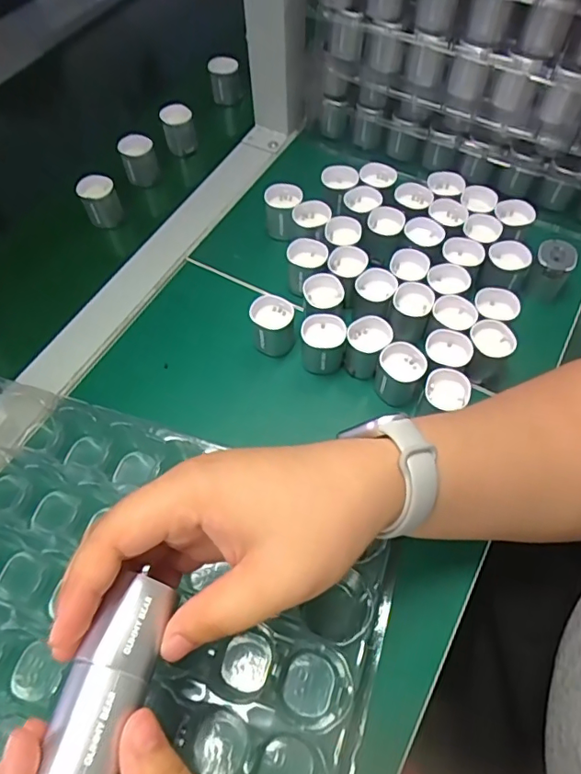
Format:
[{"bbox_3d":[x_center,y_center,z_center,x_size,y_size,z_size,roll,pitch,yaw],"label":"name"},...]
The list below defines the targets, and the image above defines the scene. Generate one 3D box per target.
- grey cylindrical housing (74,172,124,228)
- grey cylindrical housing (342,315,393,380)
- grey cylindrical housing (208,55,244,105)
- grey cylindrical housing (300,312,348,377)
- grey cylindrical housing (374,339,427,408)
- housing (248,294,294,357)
[{"bbox_3d":[-0.169,-0.166,0.472,0.031,0.034,0.033,0,59,1],"label":"grey cylindrical housing"},{"bbox_3d":[0.053,-0.028,0.373,0.028,0.036,0.032,21,62,13],"label":"grey cylindrical housing"},{"bbox_3d":[-0.069,-0.329,0.570,0.032,0.039,0.029,-12,60,-6],"label":"grey cylindrical housing"},{"bbox_3d":[0.023,-0.029,0.376,0.029,0.035,0.027,0,59,1],"label":"grey cylindrical housing"},{"bbox_3d":[0.074,-0.008,0.362,0.030,0.033,0.029,19,62,12],"label":"grey cylindrical housing"},{"bbox_3d":[-0.013,-0.044,0.385,0.029,0.034,0.030,0,59,1],"label":"housing"}]

